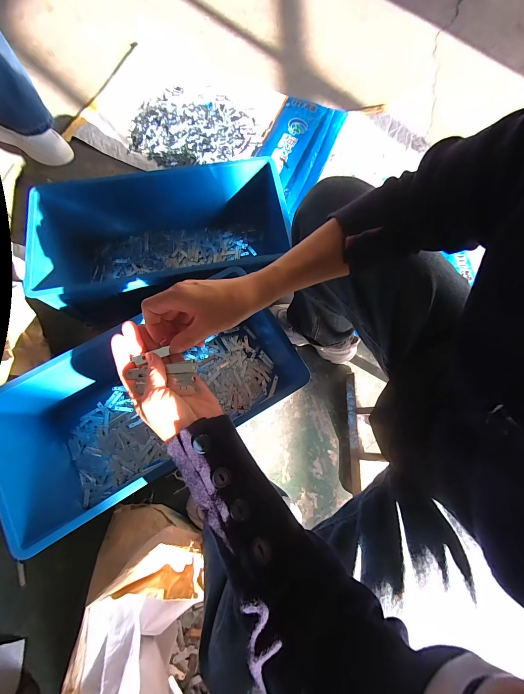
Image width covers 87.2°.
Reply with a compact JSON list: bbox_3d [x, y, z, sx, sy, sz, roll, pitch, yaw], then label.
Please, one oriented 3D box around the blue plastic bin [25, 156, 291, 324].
[{"bbox_3d":[-0.239,-0.258,0.721,0.580,0.212,0.291,-10,75,-3],"label":"blue plastic bin"}]

